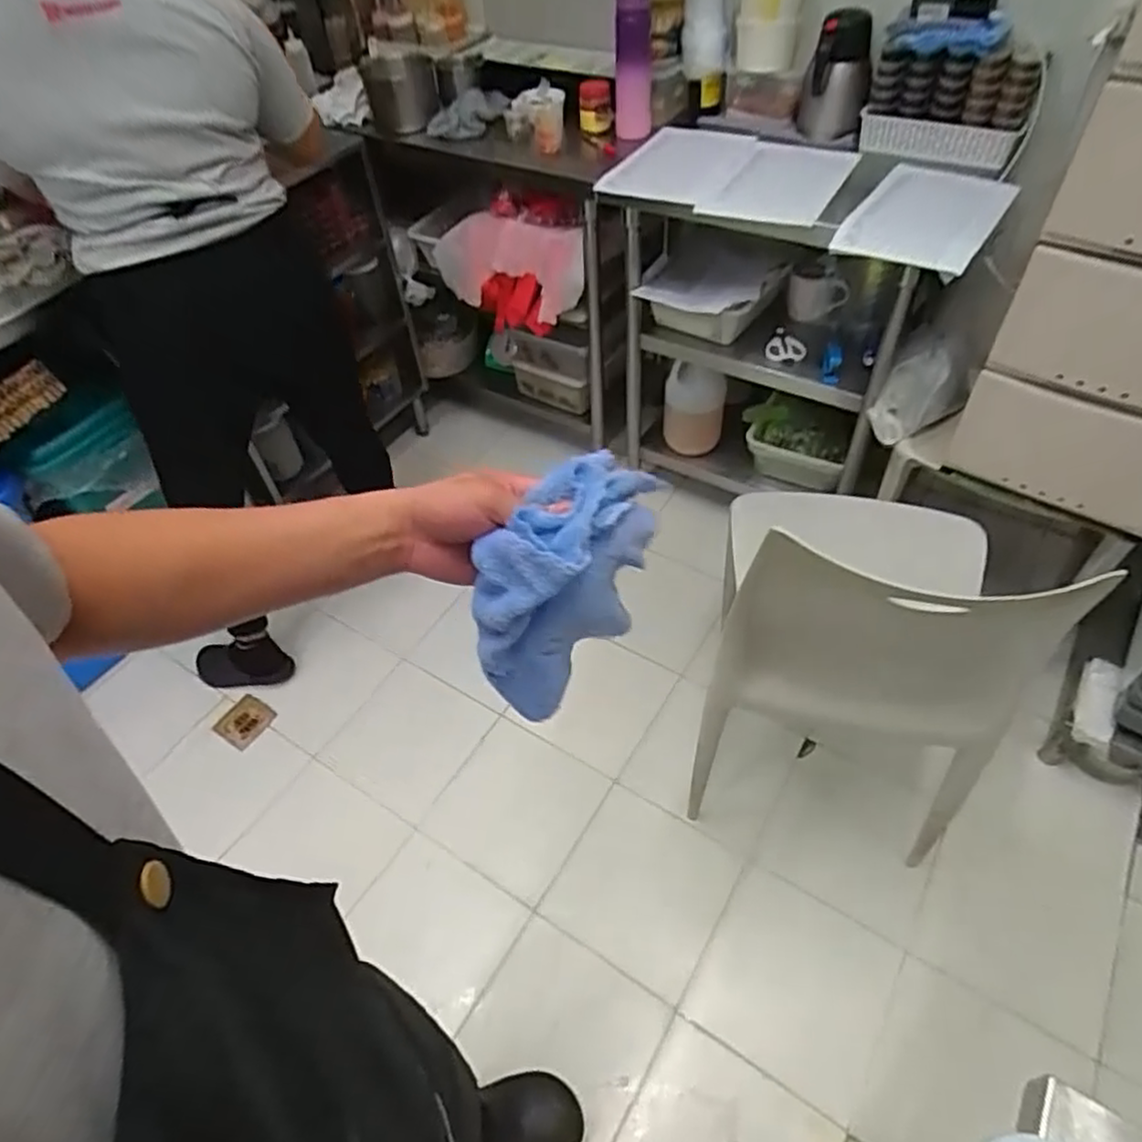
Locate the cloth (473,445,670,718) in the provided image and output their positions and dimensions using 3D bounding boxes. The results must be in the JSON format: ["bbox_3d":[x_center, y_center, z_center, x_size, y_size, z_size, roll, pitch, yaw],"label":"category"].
[{"bbox_3d":[-0.001,0.006,0.487,0.060,0.133,0.149,34,61,30],"label":"cloth"}]

